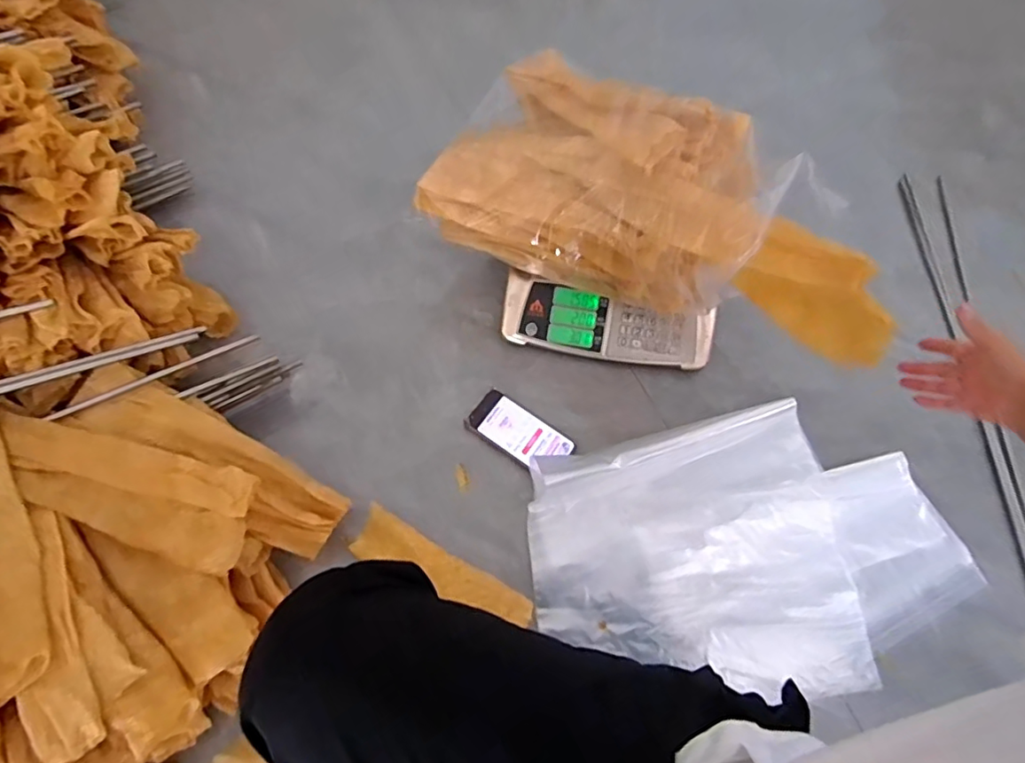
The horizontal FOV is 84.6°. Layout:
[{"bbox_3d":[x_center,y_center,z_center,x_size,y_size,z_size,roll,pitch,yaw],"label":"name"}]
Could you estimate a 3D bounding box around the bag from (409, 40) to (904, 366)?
[{"bbox_3d":[0.179,-0.261,0.732,0.618,0.116,0.294,23,89,23],"label":"bag"}]

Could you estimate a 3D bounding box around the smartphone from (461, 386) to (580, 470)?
[{"bbox_3d":[0.012,0.077,0.861,0.157,0.013,0.076,32,69,11],"label":"smartphone"}]

